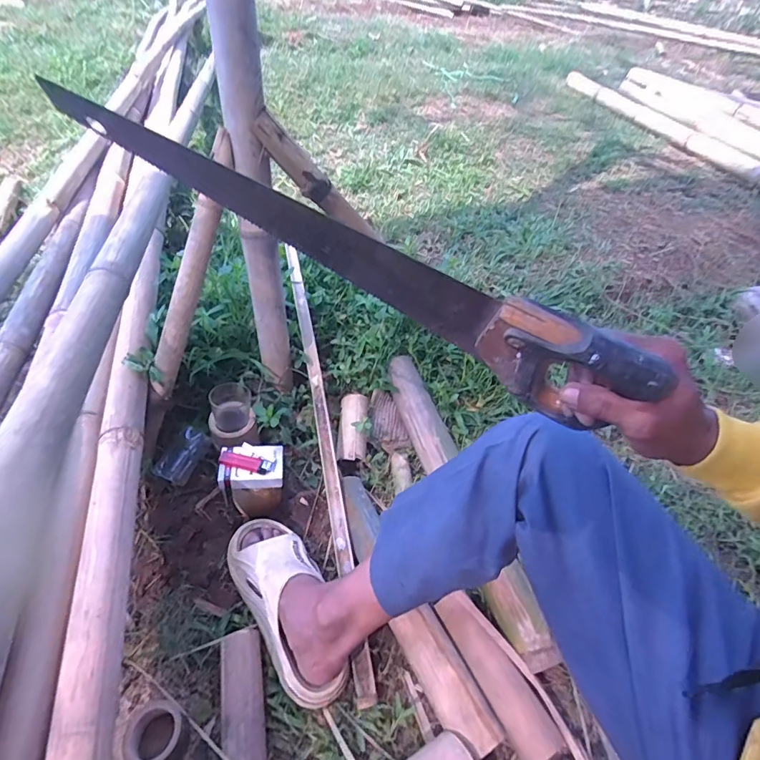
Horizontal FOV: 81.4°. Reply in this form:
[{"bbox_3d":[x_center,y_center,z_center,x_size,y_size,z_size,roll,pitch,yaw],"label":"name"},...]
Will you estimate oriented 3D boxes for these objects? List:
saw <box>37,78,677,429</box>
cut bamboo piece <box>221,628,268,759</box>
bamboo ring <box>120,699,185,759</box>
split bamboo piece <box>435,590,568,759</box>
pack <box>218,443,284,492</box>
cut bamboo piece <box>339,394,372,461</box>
[{"bbox_3d":[-0.011,-0.090,0.364,0.461,0.116,0.029,29,74,4],"label":"saw"},{"bbox_3d":[-0.175,0.408,0.567,0.051,0.042,0.154,-8,47,-13],"label":"cut bamboo piece"},{"bbox_3d":[-0.278,0.430,0.539,0.069,0.027,0.064,3,45,-3],"label":"bamboo ring"},{"bbox_3d":[0.160,0.397,0.608,0.061,0.029,0.211,-20,51,-24],"label":"split bamboo piece"},{"bbox_3d":[-0.208,0.141,0.718,0.099,0.032,0.067,-6,46,-12],"label":"pack"},{"bbox_3d":[-0.050,0.088,0.859,0.057,0.033,0.145,2,45,-4],"label":"cut bamboo piece"}]

